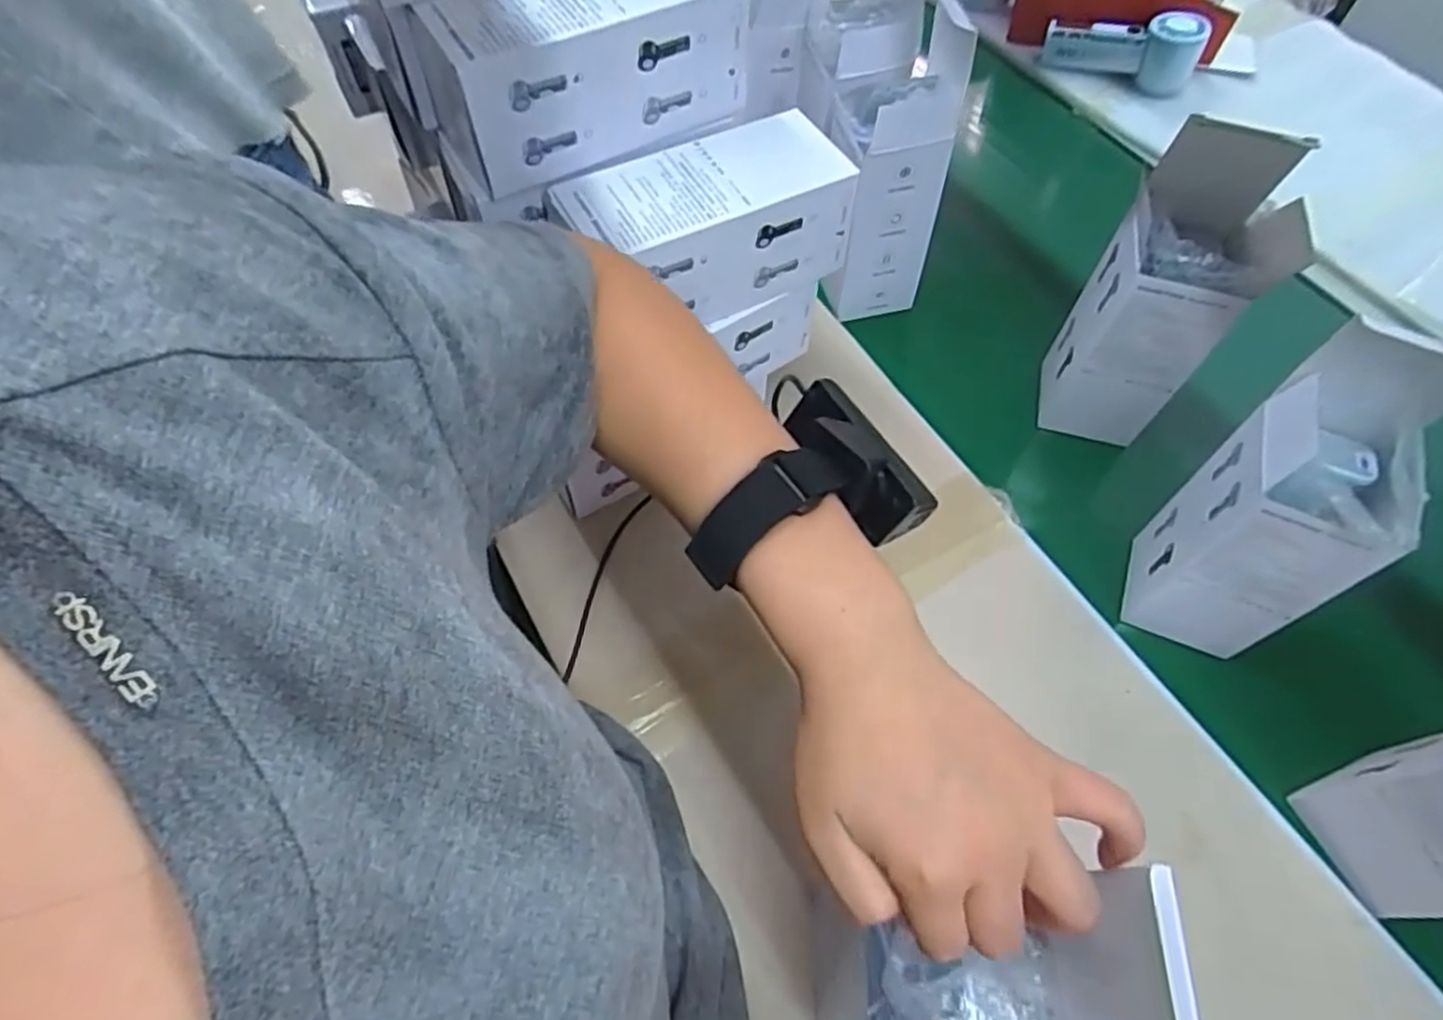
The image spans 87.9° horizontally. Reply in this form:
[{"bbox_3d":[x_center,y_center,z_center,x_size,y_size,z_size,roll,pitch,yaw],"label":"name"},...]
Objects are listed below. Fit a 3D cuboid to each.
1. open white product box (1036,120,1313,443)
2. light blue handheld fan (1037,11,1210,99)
[{"bbox_3d":[0.303,-0.144,0.515,0.101,0.217,0.065,23,61,17],"label":"open white product box"},{"bbox_3d":[0.436,-0.501,0.809,0.146,0.062,0.051,30,64,20],"label":"light blue handheld fan"}]

